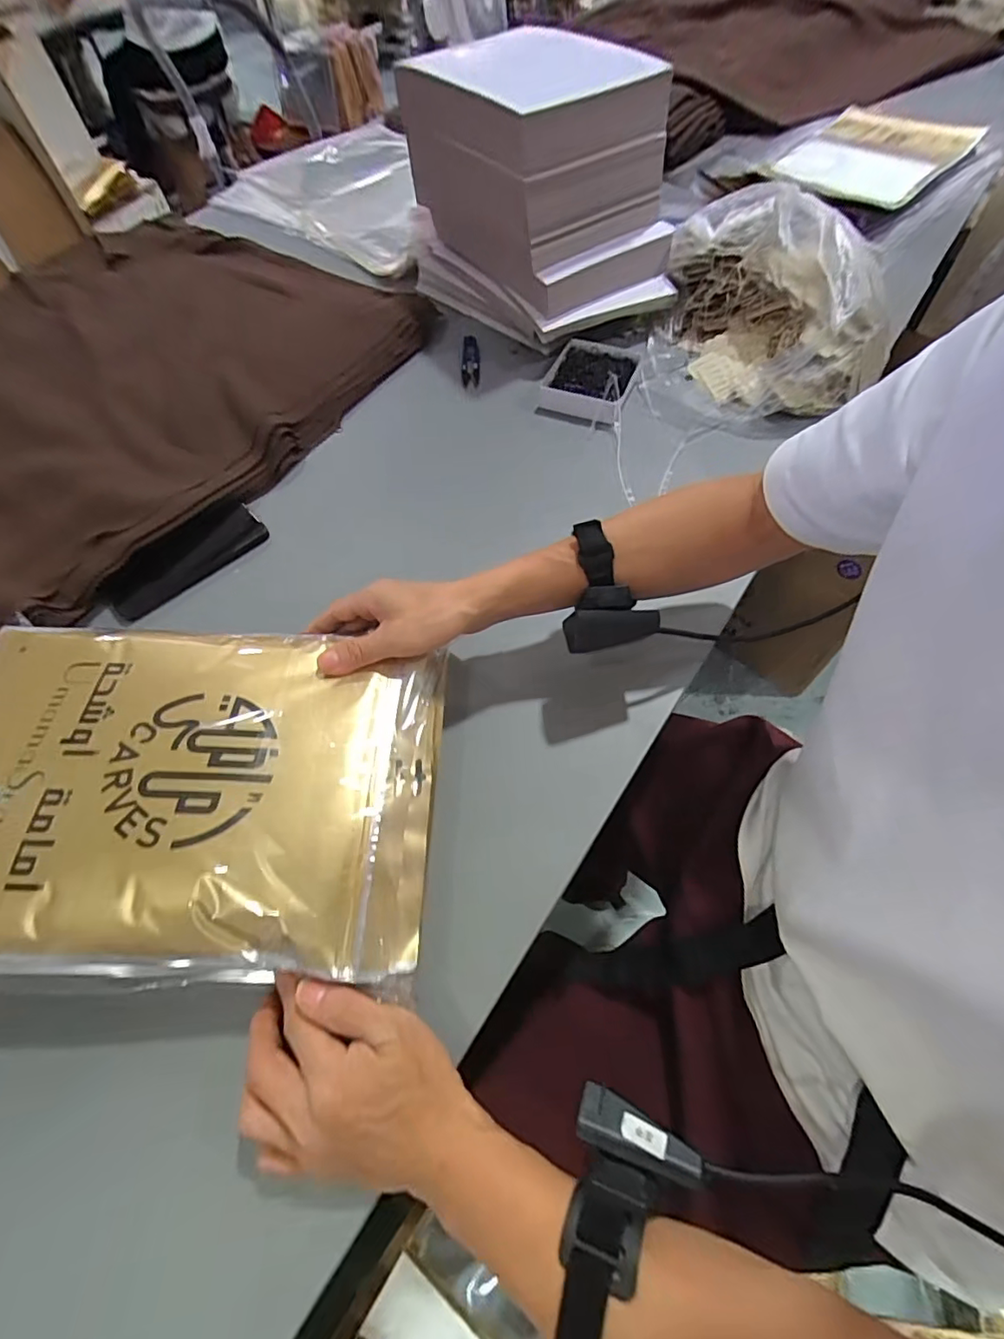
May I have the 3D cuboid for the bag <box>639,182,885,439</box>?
[{"bbox_3d":[0.313,-0.426,0.648,0.252,0.128,0.297,13,61,8],"label":"bag"}]

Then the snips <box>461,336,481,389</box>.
[{"bbox_3d":[-0.041,-0.413,0.737,0.025,0.008,0.108,0,61,-1],"label":"snips"}]

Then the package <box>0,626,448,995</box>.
[{"bbox_3d":[-0.228,0.077,0.387,0.353,0.041,0.241,2,61,0],"label":"package"}]

